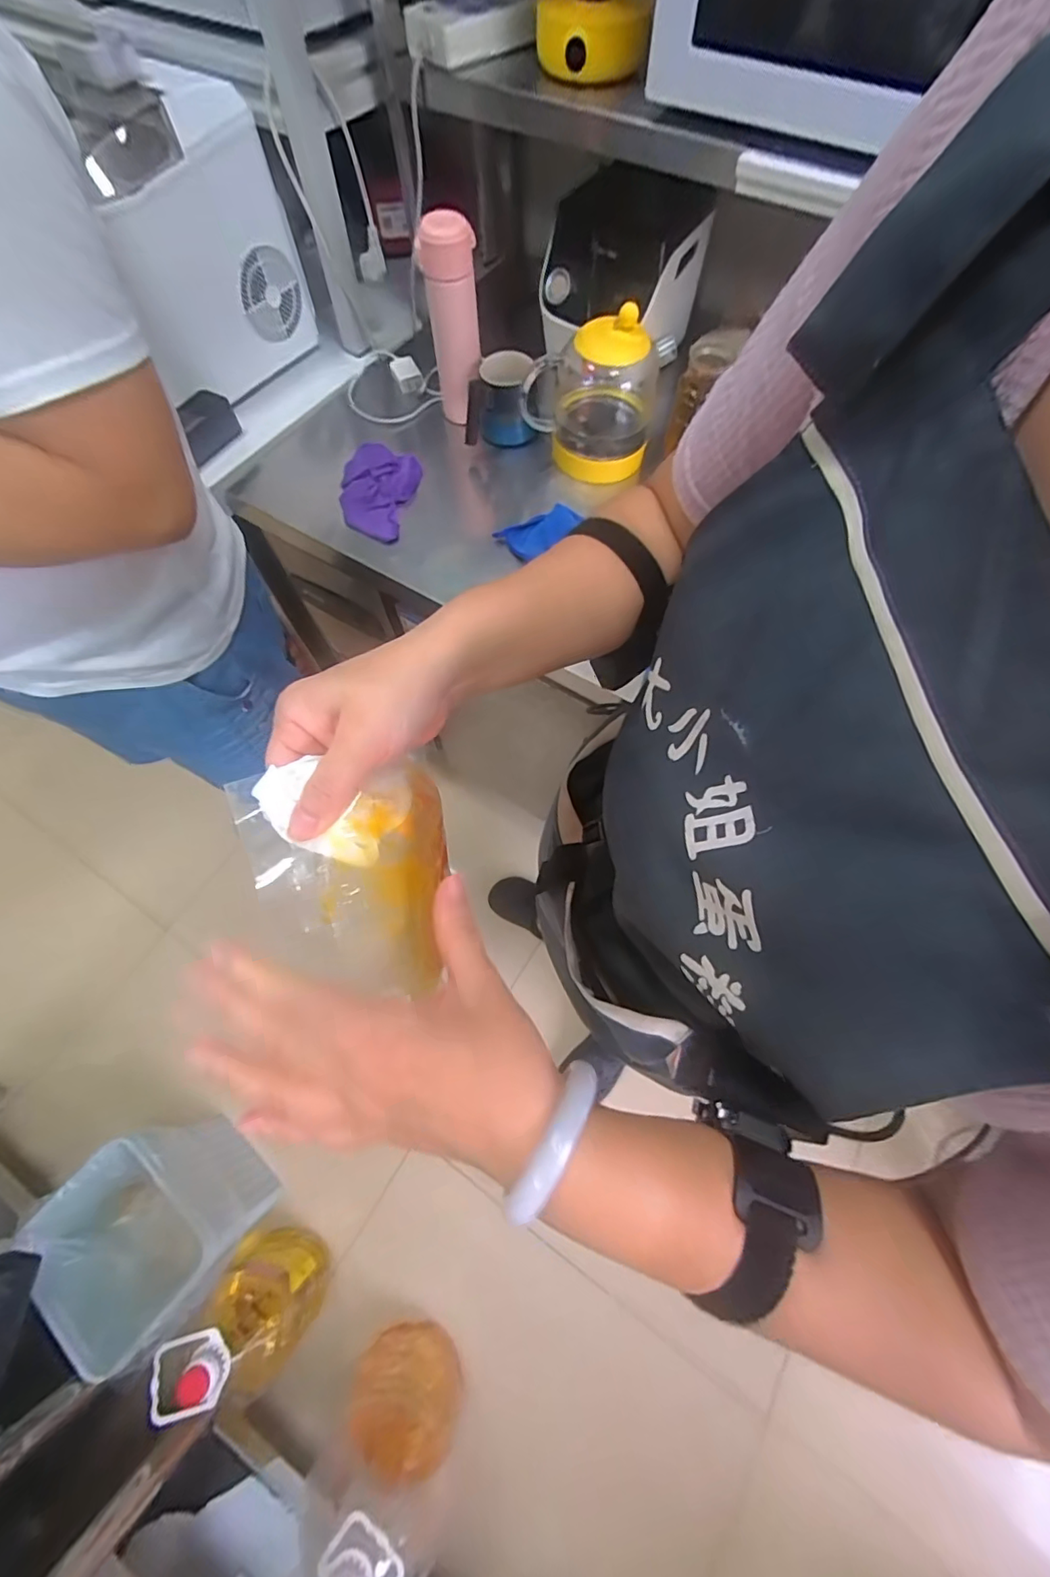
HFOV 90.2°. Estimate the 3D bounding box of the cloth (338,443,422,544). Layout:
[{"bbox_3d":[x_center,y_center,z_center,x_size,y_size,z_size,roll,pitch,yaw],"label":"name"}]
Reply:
[{"bbox_3d":[-0.219,-0.427,0.765,0.110,0.045,0.158,10,68,4],"label":"cloth"}]

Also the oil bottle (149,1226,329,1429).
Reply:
[{"bbox_3d":[-0.457,0.889,0.886,0.152,0.320,0.143,0,67,0],"label":"oil bottle"}]

